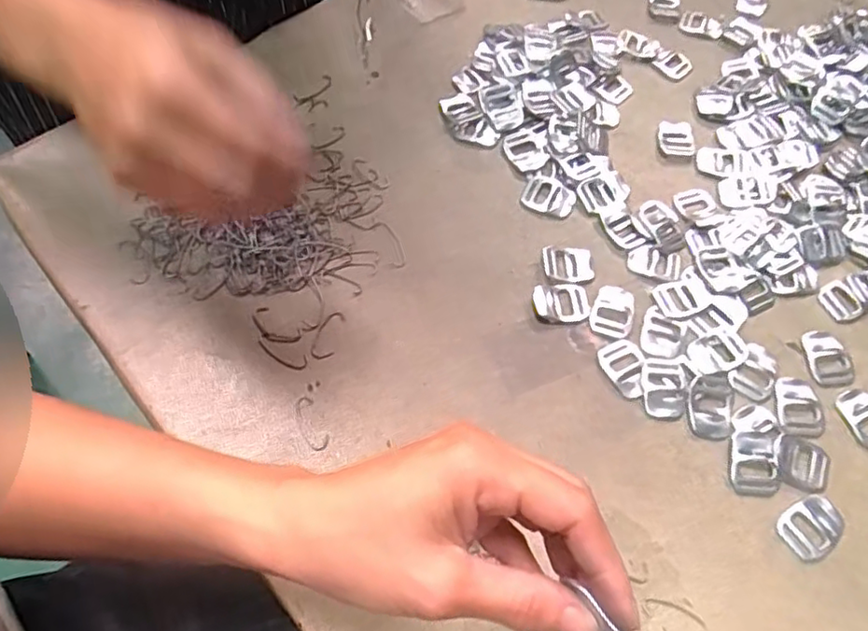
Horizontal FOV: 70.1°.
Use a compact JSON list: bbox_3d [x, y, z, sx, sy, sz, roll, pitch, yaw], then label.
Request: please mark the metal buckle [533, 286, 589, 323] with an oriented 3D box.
[{"bbox_3d":[0.087,-0.008,0.423,0.038,0.004,0.028,-6,62,-7],"label":"metal buckle"}]

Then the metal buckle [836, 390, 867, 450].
[{"bbox_3d":[0.277,0.066,0.396,0.027,0.004,0.038,-16,63,-12],"label":"metal buckle"}]

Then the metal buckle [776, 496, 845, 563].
[{"bbox_3d":[0.222,0.124,0.361,0.038,0.004,0.030,-22,65,-15],"label":"metal buckle"}]

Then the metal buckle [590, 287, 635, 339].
[{"bbox_3d":[0.123,-0.004,0.422,0.027,0.004,0.038,18,62,6],"label":"metal buckle"}]

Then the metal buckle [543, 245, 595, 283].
[{"bbox_3d":[0.095,-0.036,0.438,0.035,0.007,0.027,-1,61,-4],"label":"metal buckle"}]

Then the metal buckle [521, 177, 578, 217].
[{"bbox_3d":[0.087,-0.089,0.466,0.039,0.006,0.027,22,62,9],"label":"metal buckle"}]

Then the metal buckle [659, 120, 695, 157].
[{"bbox_3d":[0.196,-0.144,0.500,0.027,0.004,0.033,3,61,-2],"label":"metal buckle"}]

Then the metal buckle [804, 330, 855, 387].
[{"bbox_3d":[0.264,0.028,0.412,0.028,0.004,0.040,1,61,-3],"label":"metal buckle"}]

